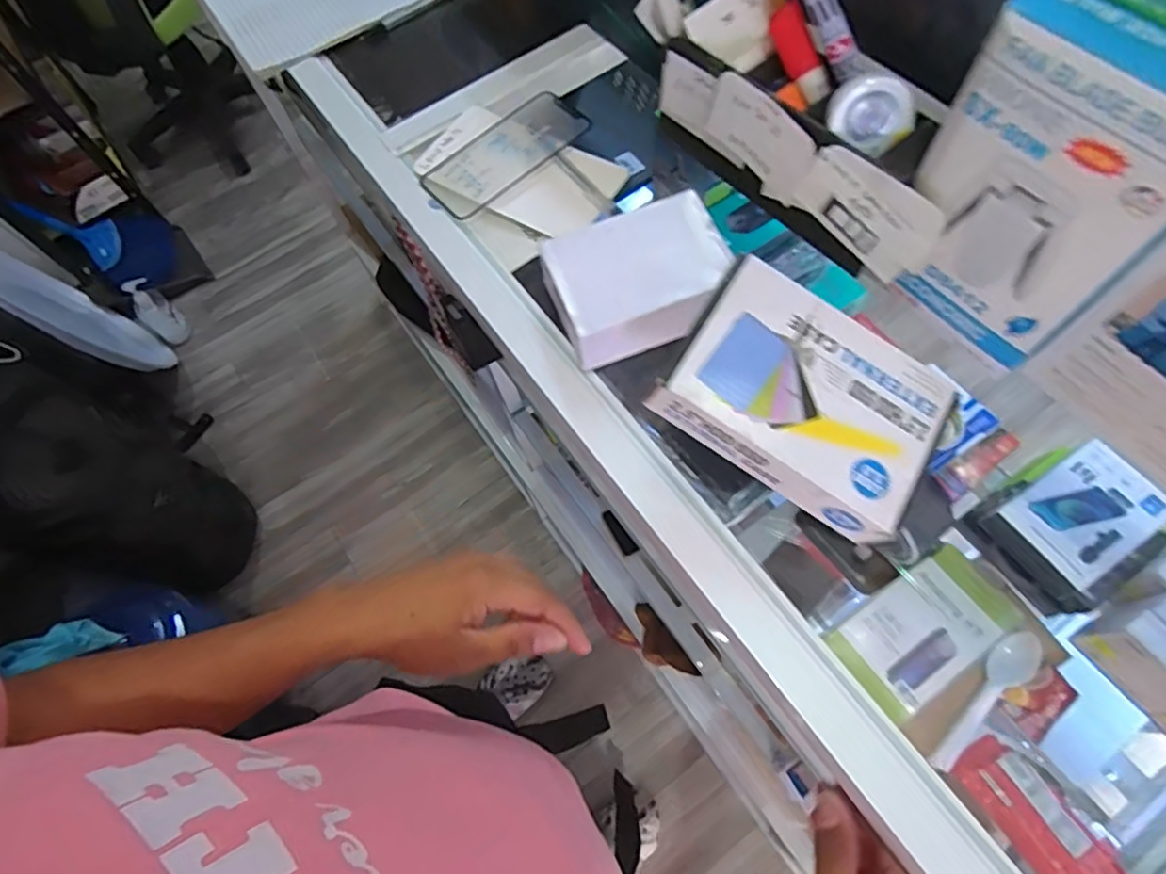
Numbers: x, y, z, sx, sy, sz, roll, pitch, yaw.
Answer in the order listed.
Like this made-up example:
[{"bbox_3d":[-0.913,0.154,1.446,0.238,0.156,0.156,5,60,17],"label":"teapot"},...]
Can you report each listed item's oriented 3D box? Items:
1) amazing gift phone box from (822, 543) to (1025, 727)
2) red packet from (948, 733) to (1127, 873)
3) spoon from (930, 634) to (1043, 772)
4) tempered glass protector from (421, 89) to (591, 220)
[{"bbox_3d":[0.309,0.173,0.558,0.157,0.016,0.088,-33,69,-12],"label":"amazing gift phone box"},{"bbox_3d":[0.375,0.327,0.480,0.061,0.030,0.174,-33,67,-10],"label":"red packet"},{"bbox_3d":[0.345,0.226,0.531,0.139,0.022,0.031,-42,71,-15],"label":"spoon"},{"bbox_3d":[-0.062,-0.232,0.503,0.137,0.004,0.065,-39,67,-8],"label":"tempered glass protector"}]

